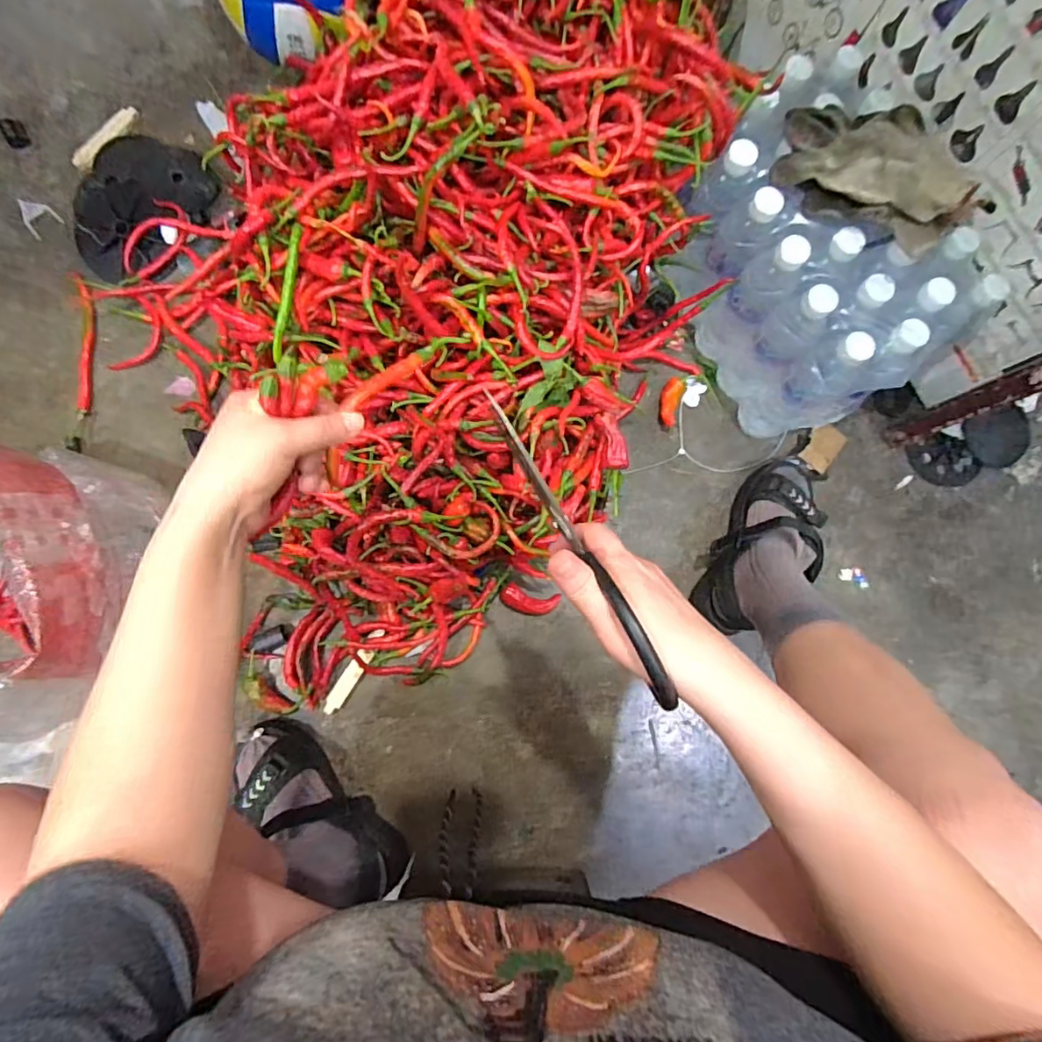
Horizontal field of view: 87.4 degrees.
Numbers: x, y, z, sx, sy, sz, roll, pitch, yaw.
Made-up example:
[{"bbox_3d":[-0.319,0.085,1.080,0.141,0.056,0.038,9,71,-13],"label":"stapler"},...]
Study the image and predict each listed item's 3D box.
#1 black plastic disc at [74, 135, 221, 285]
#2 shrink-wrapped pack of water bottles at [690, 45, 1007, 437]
[{"bbox_3d":[-0.524,-0.427,0.751,0.168,0.016,0.202,18,84,-1],"label":"black plastic disc"},{"bbox_3d":[0.360,-0.323,0.664,0.238,0.240,0.369,-26,86,-5],"label":"shrink-wrapped pack of water bottles"}]

